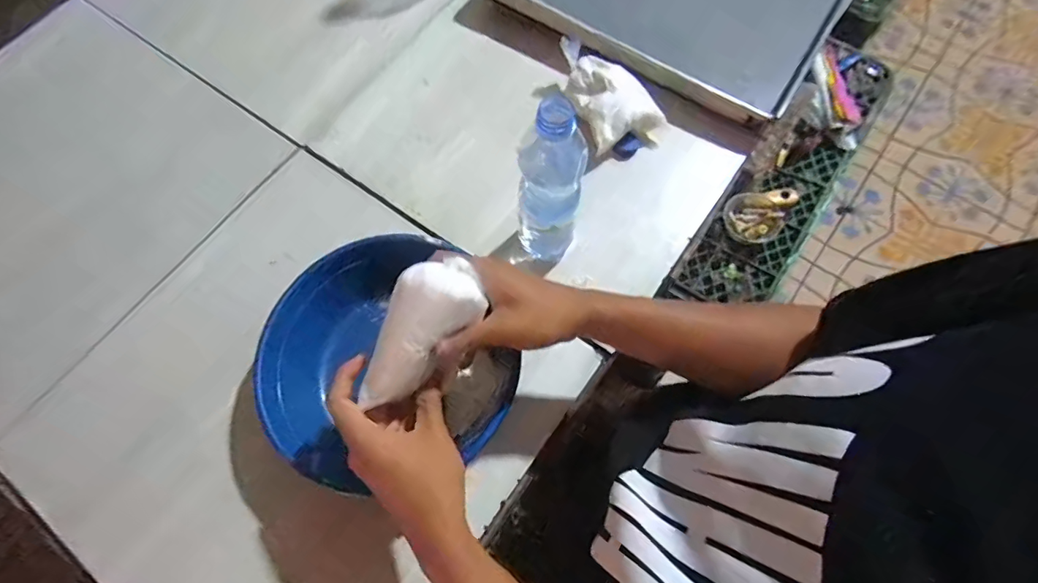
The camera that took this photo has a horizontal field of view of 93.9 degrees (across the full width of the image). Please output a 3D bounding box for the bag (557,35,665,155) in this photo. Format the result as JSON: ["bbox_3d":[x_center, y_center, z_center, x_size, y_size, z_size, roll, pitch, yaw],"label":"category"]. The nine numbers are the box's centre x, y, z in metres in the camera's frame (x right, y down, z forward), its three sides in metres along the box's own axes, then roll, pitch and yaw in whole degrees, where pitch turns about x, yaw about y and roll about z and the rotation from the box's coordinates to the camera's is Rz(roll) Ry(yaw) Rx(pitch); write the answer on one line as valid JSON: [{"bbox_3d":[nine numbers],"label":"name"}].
[{"bbox_3d":[0.111,-0.261,0.638,0.096,0.061,0.173,-26,74,-7],"label":"bag"}]

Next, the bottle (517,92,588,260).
[{"bbox_3d":[0.030,-0.100,0.484,0.061,0.197,0.059,2,72,2],"label":"bottle"}]

